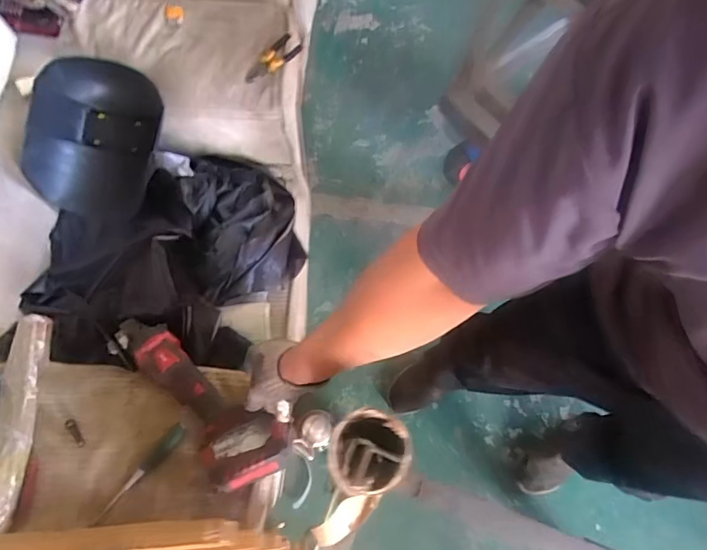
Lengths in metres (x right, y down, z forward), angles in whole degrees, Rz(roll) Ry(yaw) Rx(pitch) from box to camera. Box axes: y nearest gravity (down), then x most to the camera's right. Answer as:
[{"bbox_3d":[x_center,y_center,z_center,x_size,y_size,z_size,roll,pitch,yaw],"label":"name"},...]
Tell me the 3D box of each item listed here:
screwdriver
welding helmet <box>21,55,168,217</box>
[{"bbox_3d":[-0.337,0.307,0.737,0.181,0.028,0.030,-43,75,-15],"label":"screwdriver"},{"bbox_3d":[-0.549,-0.277,0.974,0.226,0.170,0.300,13,87,-35],"label":"welding helmet"}]

